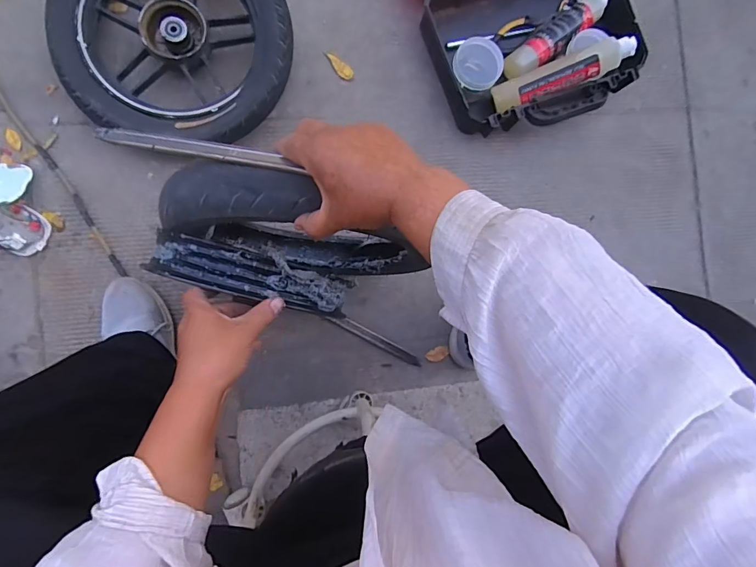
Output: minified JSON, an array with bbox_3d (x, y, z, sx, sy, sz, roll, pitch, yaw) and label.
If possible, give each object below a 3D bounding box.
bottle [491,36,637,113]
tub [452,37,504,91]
[{"bbox_3d":[0.313,-0.357,0.716,0.231,0.041,0.054,-18,90,13],"label":"bottle"},{"bbox_3d":[0.175,-0.381,0.732,0.083,0.052,0.083,4,108,13],"label":"tub"}]

